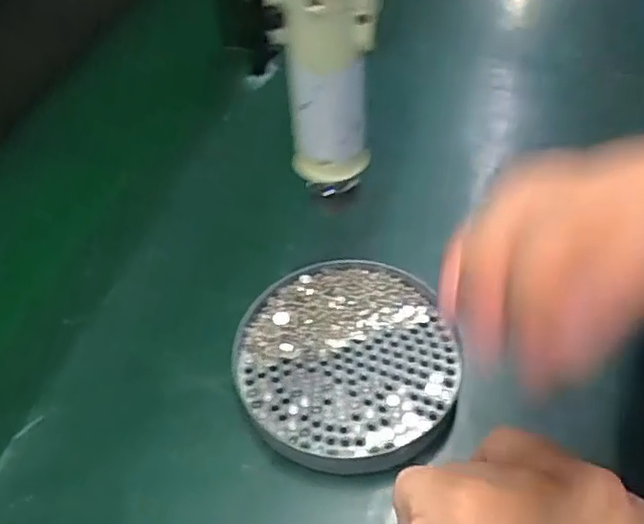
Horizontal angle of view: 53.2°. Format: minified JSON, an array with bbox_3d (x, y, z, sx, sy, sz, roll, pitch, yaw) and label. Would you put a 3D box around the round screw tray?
[{"bbox_3d":[0.012,0.052,0.334,0.112,0.027,0.112,-1,49,1],"label":"round screw tray"}]

